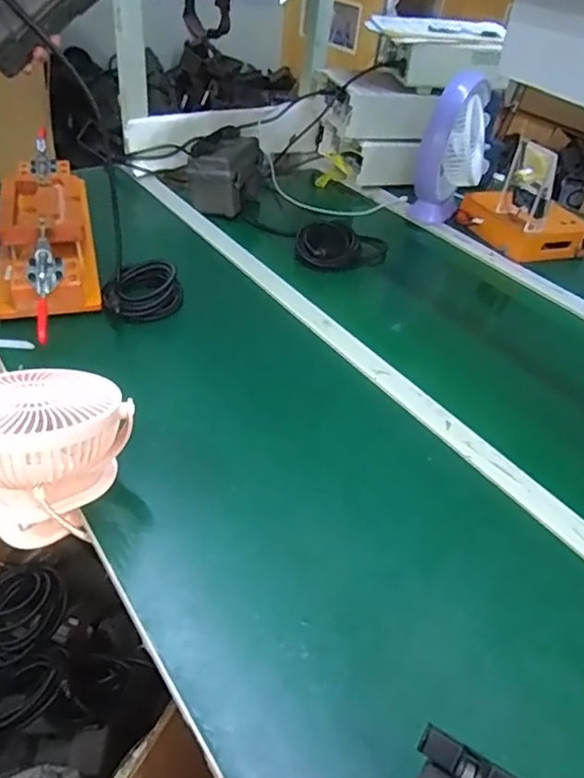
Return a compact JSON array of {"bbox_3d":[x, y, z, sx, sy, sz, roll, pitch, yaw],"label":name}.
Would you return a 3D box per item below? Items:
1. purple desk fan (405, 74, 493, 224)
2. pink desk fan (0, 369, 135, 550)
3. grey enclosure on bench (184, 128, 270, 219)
[{"bbox_3d":[0.324,-0.470,1.143,0.125,0.253,0.198,18,41,12],"label":"purple desk fan"},{"bbox_3d":[-0.242,0.073,0.556,0.162,0.168,0.115,6,39,-2],"label":"pink desk fan"},{"bbox_3d":[-0.127,-0.430,1.143,0.108,0.112,0.187,15,40,9],"label":"grey enclosure on bench"}]

